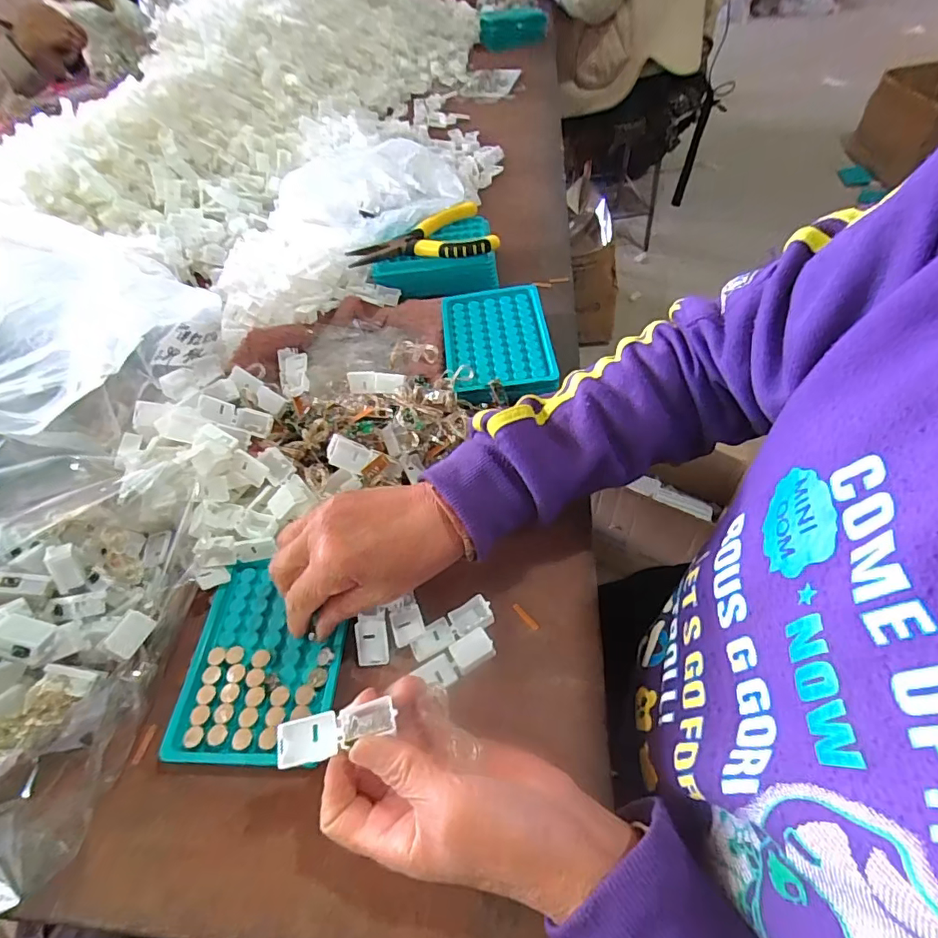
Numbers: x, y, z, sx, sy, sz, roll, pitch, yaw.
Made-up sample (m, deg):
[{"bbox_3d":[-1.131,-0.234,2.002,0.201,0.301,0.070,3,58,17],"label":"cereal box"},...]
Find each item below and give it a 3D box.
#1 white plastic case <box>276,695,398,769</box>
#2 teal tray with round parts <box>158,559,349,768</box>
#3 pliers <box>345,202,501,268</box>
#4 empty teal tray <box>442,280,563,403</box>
[{"bbox_3d":[-0.065,0.126,0.252,0.055,0.009,0.021,-14,52,-12],"label":"white plastic case"},{"bbox_3d":[-0.129,0.118,0.333,0.098,0.009,0.124,0,53,6],"label":"teal tray with round parts"},{"bbox_3d":[-0.052,-0.241,0.548,0.149,0.016,0.081,-17,53,-7],"label":"pliers"},{"bbox_3d":[0.026,-0.115,0.487,0.096,0.032,0.132,-5,52,2],"label":"empty teal tray"}]

